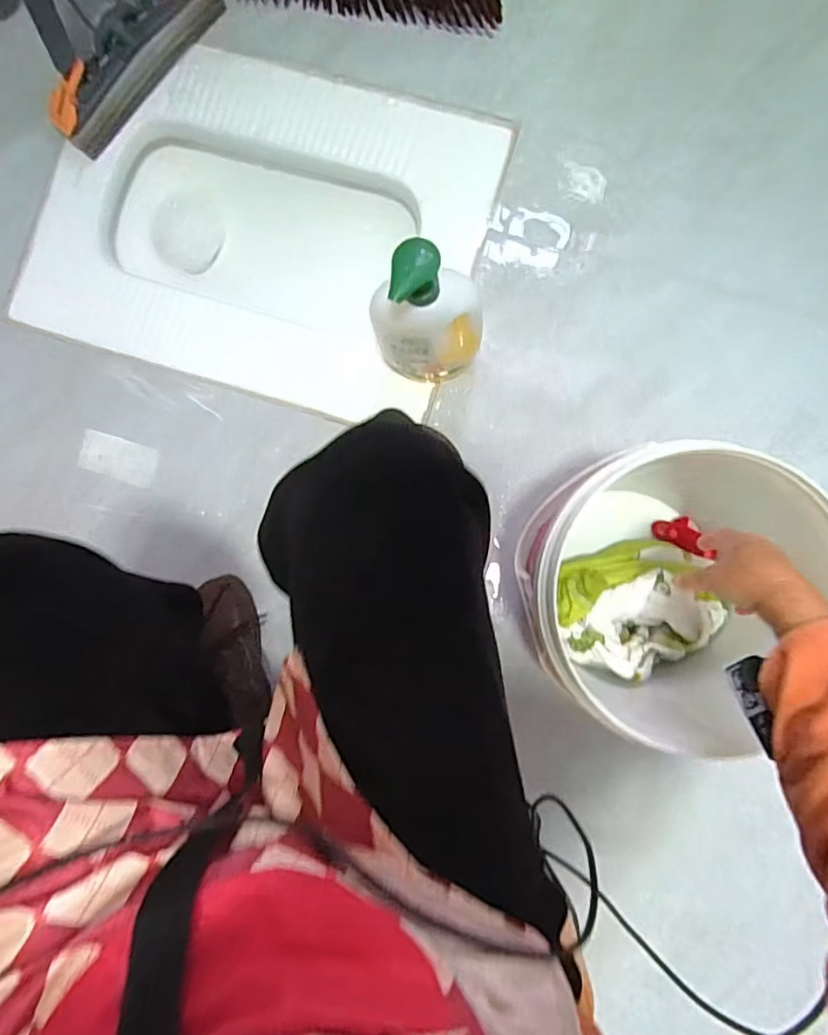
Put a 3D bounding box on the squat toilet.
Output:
[{"bbox_3d":[-0.217,-0.410,0.883,0.619,0.200,0.439,14,90,-1],"label":"squat toilet"}]

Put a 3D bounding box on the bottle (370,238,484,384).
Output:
[{"bbox_3d":[0.015,-0.211,0.650,0.124,0.269,0.067,-7,90,-1],"label":"bottle"}]

